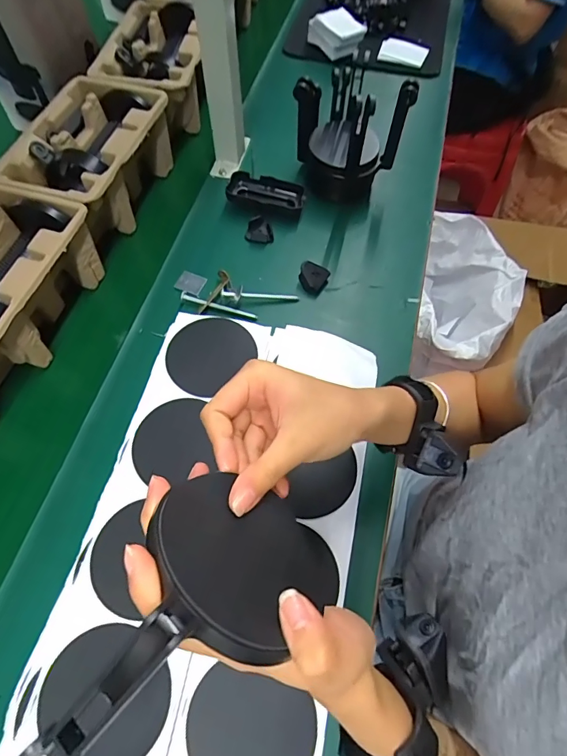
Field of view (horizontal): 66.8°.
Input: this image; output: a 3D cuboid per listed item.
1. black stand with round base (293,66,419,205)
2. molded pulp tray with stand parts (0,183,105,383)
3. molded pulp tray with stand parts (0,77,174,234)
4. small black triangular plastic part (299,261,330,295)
[{"bbox_3d":[0.079,-0.324,0.583,0.104,0.160,0.127,-35,67,-22],"label":"black stand with round base"},{"bbox_3d":[-0.330,-0.098,0.494,0.145,0.104,0.219,18,62,5],"label":"molded pulp tray with stand parts"},{"bbox_3d":[-0.262,-0.291,0.585,0.149,0.097,0.216,17,59,6],"label":"molded pulp tray with stand parts"},{"bbox_3d":[0.040,-0.131,0.560,0.038,0.028,0.031,7,59,-1],"label":"small black triangular plastic part"}]

